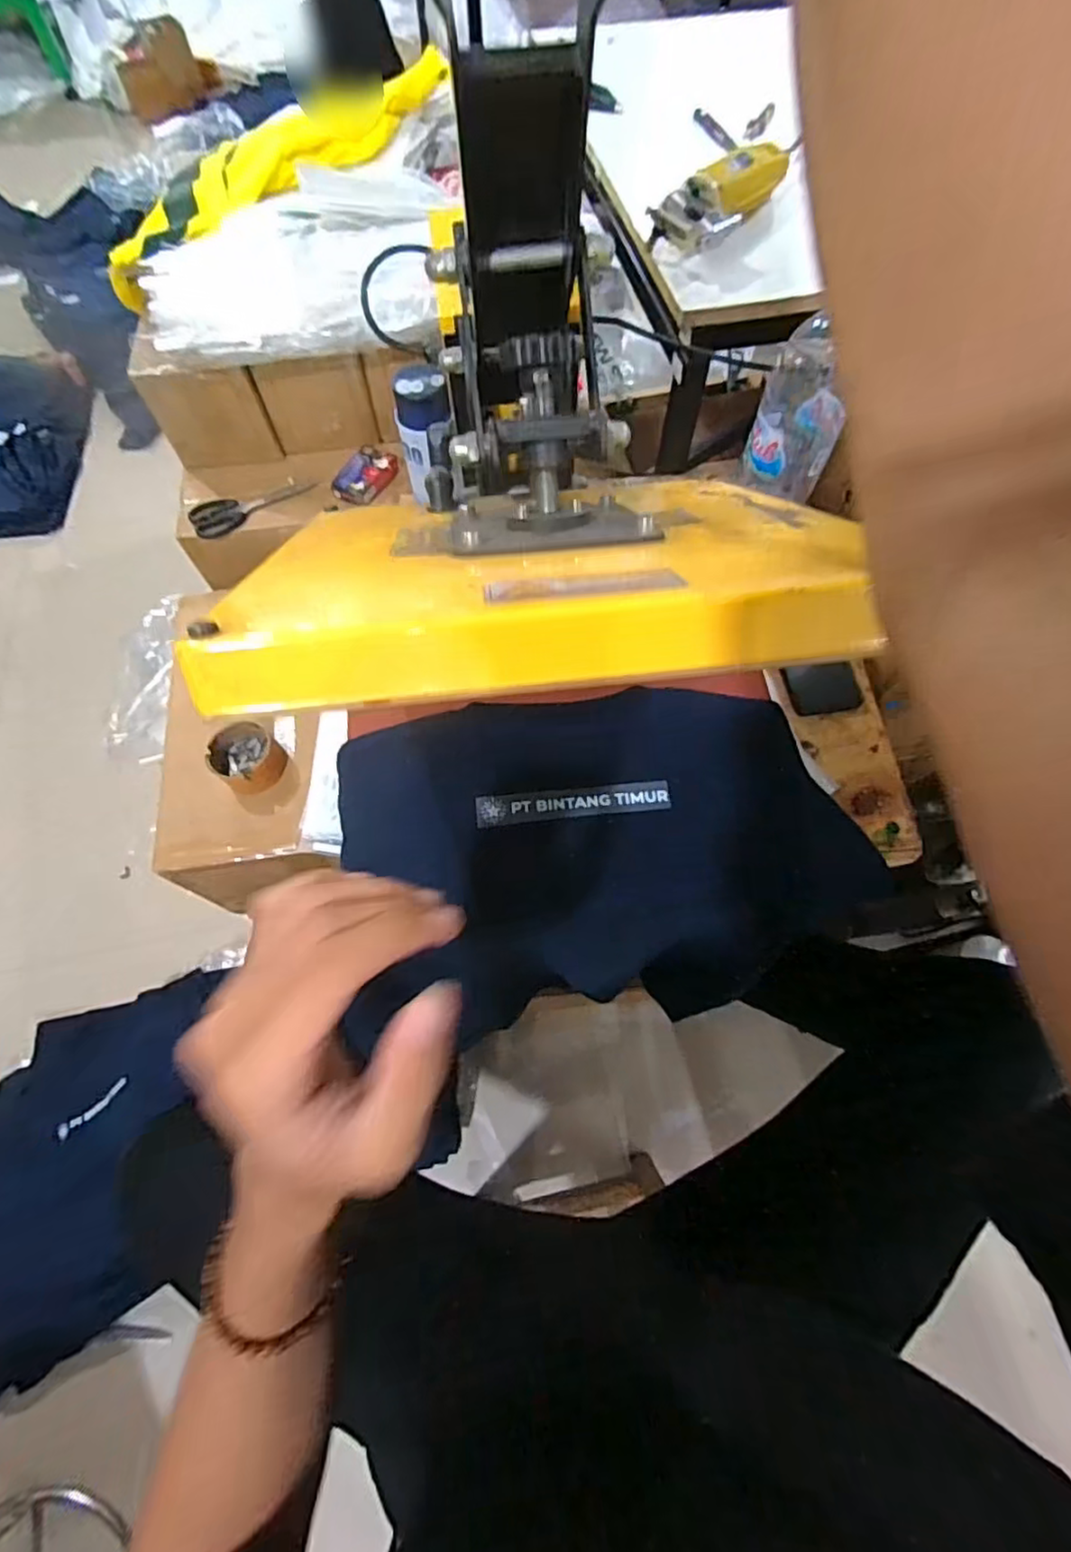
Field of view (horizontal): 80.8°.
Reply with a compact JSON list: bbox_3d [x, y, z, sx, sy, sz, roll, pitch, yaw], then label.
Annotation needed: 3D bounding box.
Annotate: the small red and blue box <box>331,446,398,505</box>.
[{"bbox_3d":[-0.252,-0.449,0.938,0.058,0.029,0.098,31,70,14],"label":"small red and blue box"}]

